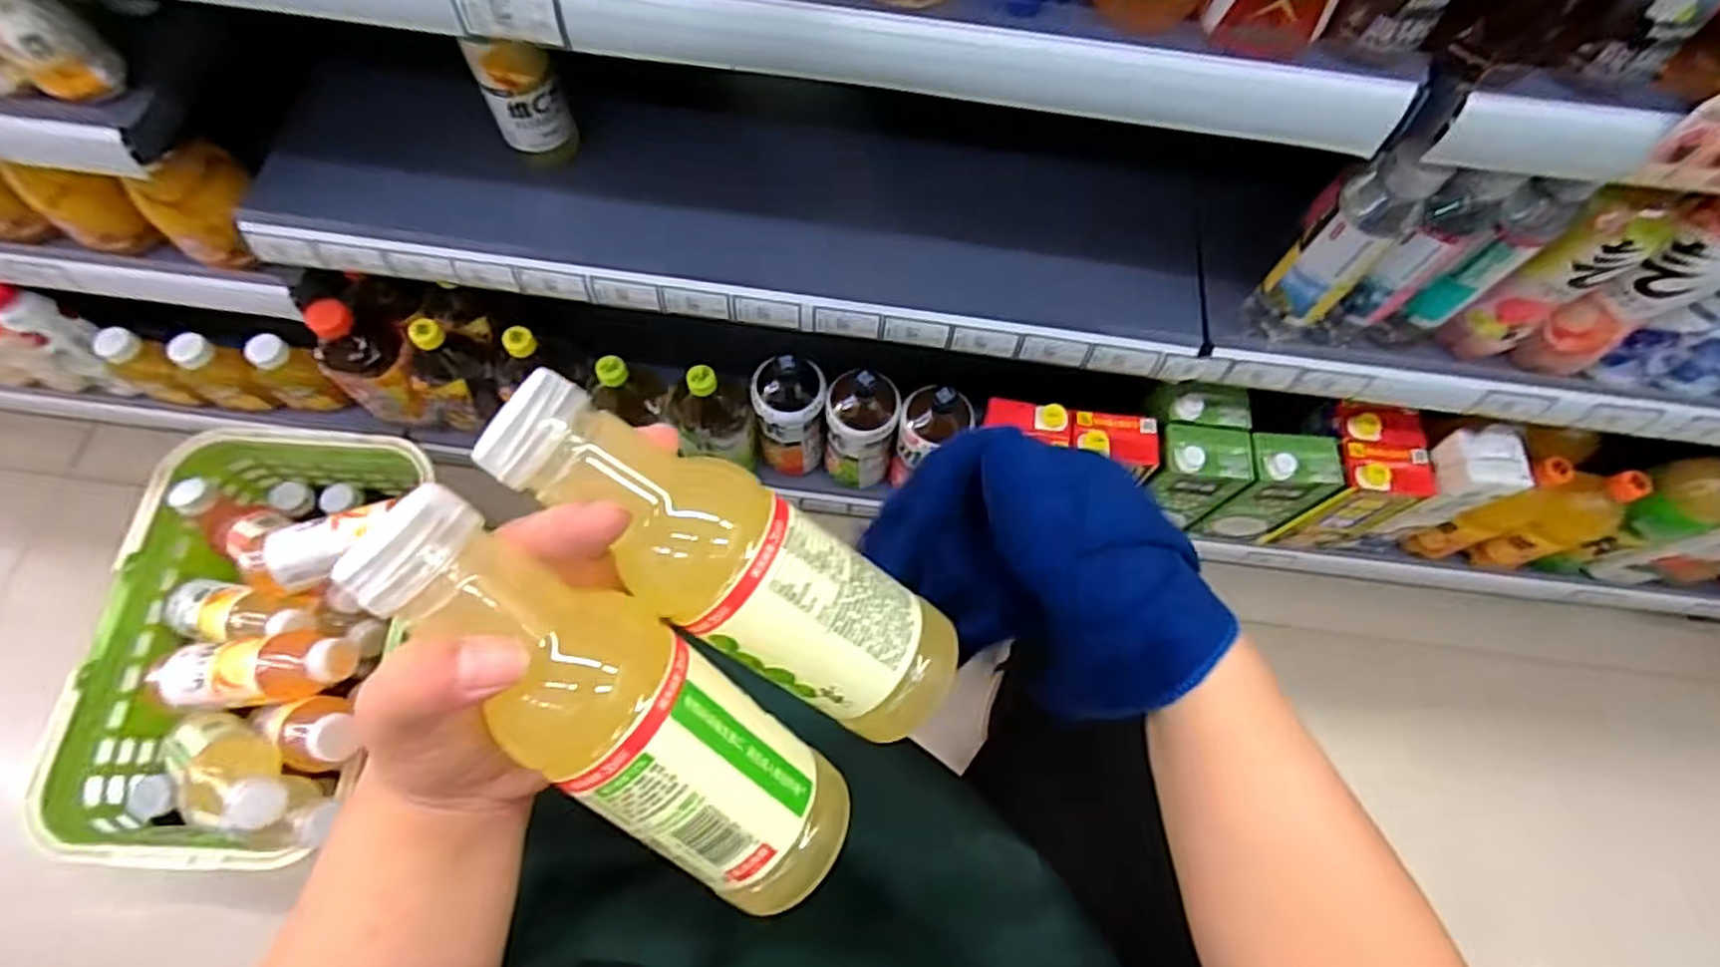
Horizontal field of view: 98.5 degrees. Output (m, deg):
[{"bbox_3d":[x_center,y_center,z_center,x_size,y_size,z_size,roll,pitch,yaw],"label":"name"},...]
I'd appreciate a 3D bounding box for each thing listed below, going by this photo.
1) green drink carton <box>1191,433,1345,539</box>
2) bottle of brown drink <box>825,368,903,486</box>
[{"bbox_3d":[0.475,0.006,0.885,0.099,0.190,0.064,5,68,-1],"label":"green drink carton"},{"bbox_3d":[0.000,-0.066,0.875,0.085,0.205,0.074,12,68,2],"label":"bottle of brown drink"}]

